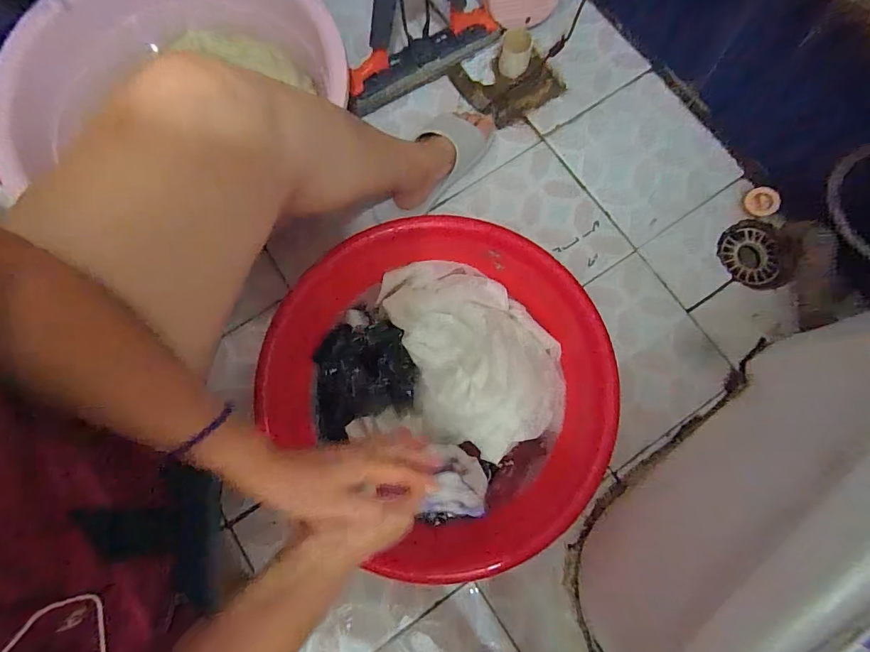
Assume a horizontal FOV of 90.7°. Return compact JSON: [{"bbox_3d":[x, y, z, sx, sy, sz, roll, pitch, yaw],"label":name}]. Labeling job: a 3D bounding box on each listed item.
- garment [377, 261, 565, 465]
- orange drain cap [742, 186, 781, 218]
[{"bbox_3d":[0.053,0.031,0.572,0.197,0.051,0.279,-21,79,-5],"label":"garment"},{"bbox_3d":[0.525,-0.200,0.690,0.048,0.010,0.045,0,91,40],"label":"orange drain cap"}]

